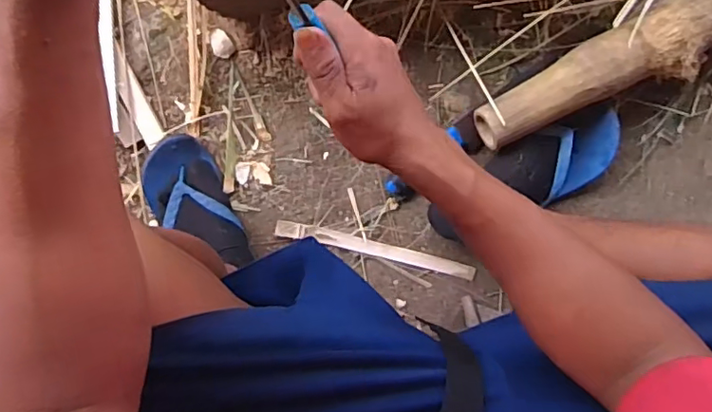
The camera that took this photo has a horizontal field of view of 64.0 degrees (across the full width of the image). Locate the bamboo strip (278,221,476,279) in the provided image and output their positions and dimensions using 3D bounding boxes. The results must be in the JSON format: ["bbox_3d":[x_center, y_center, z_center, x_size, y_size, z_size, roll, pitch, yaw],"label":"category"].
[{"bbox_3d":[0.030,0.061,0.798,0.285,0.009,0.023,13,94,-8],"label":"bamboo strip"}]

